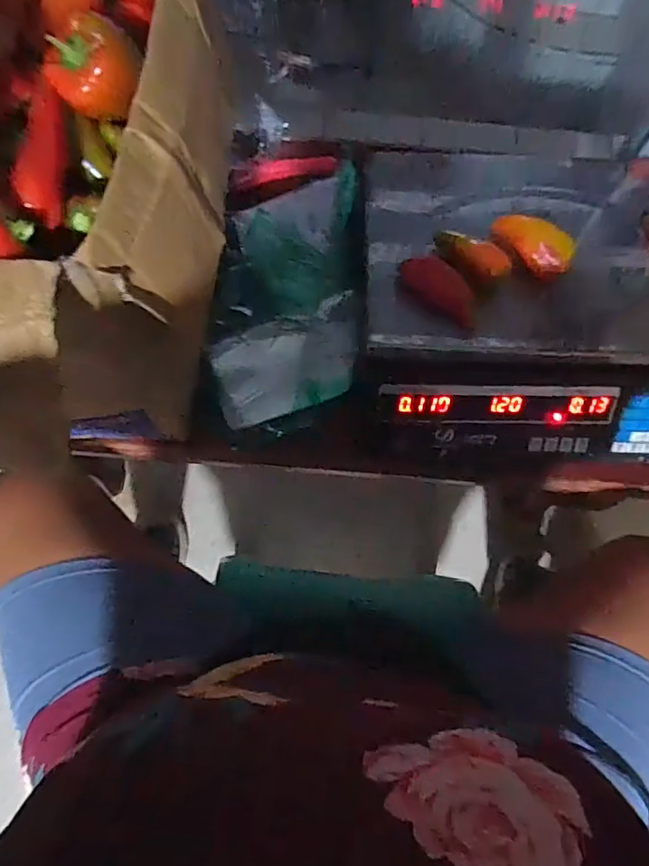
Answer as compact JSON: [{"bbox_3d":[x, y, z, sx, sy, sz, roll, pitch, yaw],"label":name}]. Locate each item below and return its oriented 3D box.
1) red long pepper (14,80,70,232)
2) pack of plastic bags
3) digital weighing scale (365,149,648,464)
[{"bbox_3d":[-0.170,-0.167,0.322,0.019,0.024,0.079,2,90,-2],"label":"red long pepper"},{"bbox_3d":[-0.043,-0.179,0.621,0.153,0.047,0.332,1,74,-2],"label":"pack of plastic bags"},{"bbox_3d":[0.198,-0.134,0.552,0.329,0.114,0.315,0,74,-2],"label":"digital weighing scale"}]

